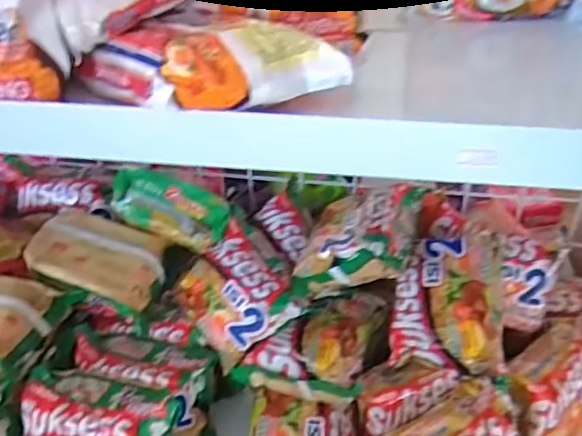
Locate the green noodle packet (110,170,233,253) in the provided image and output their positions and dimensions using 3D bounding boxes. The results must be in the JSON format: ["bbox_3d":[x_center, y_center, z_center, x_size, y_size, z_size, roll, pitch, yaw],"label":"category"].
[{"bbox_3d":[-0.132,-0.010,0.637,0.127,0.062,0.035,21,-1,2],"label":"green noodle packet"}]

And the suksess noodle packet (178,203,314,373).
[{"bbox_3d":[-0.057,0.075,0.600,0.114,0.040,0.134,-42,63,0],"label":"suksess noodle packet"}]

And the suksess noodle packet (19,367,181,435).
[{"bbox_3d":[-0.179,0.202,0.541,0.143,0.092,0.068,5,37,8],"label":"suksess noodle packet"}]

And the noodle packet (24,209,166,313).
[{"bbox_3d":[-0.207,0.044,0.618,0.136,0.032,0.095,19,47,-4],"label":"noodle packet"}]

